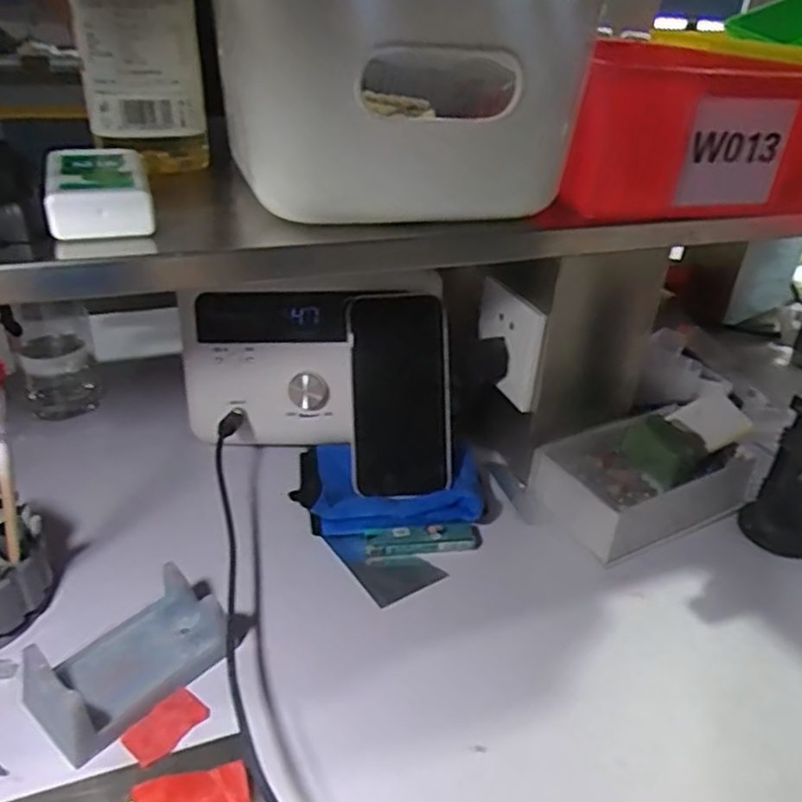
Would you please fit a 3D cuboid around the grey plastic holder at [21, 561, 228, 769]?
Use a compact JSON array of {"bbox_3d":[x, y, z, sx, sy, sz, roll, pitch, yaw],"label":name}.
[{"bbox_3d":[-0.156,0.146,0.394,0.059,0.035,0.103,26,38,33],"label":"grey plastic holder"}]

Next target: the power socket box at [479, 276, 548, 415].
[{"bbox_3d":[0.088,-0.046,0.561,0.011,0.086,0.078,-12,34,-23],"label":"power socket box"}]

